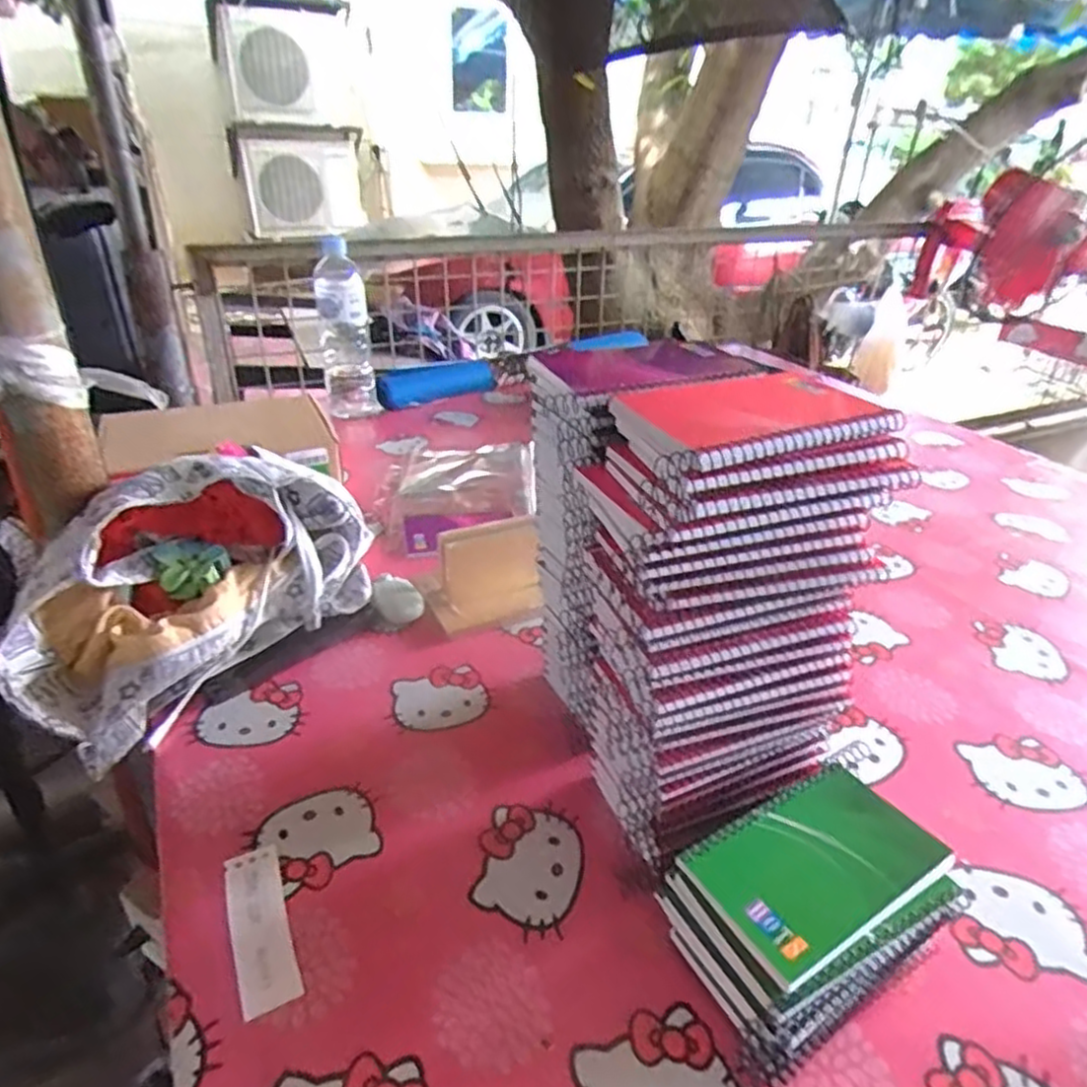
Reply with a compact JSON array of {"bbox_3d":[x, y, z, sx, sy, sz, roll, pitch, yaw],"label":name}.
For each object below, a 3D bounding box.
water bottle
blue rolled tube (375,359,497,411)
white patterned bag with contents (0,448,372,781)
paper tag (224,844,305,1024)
[{"bbox_3d":[-0.312,-0.333,1.136,0.076,0.253,0.085,-7,31,-15],"label":"water bottle"},{"bbox_3d":[-0.191,-0.284,1.256,0.053,0.051,0.224,27,38,36],"label":"blue rolled tube"},{"bbox_3d":[-0.288,0.022,0.635,0.153,0.144,0.339,23,37,31],"label":"white patterned bag with contents"},{"bbox_3d":[-0.171,0.229,0.433,0.033,0.004,0.104,-14,34,-24],"label":"paper tag"}]

